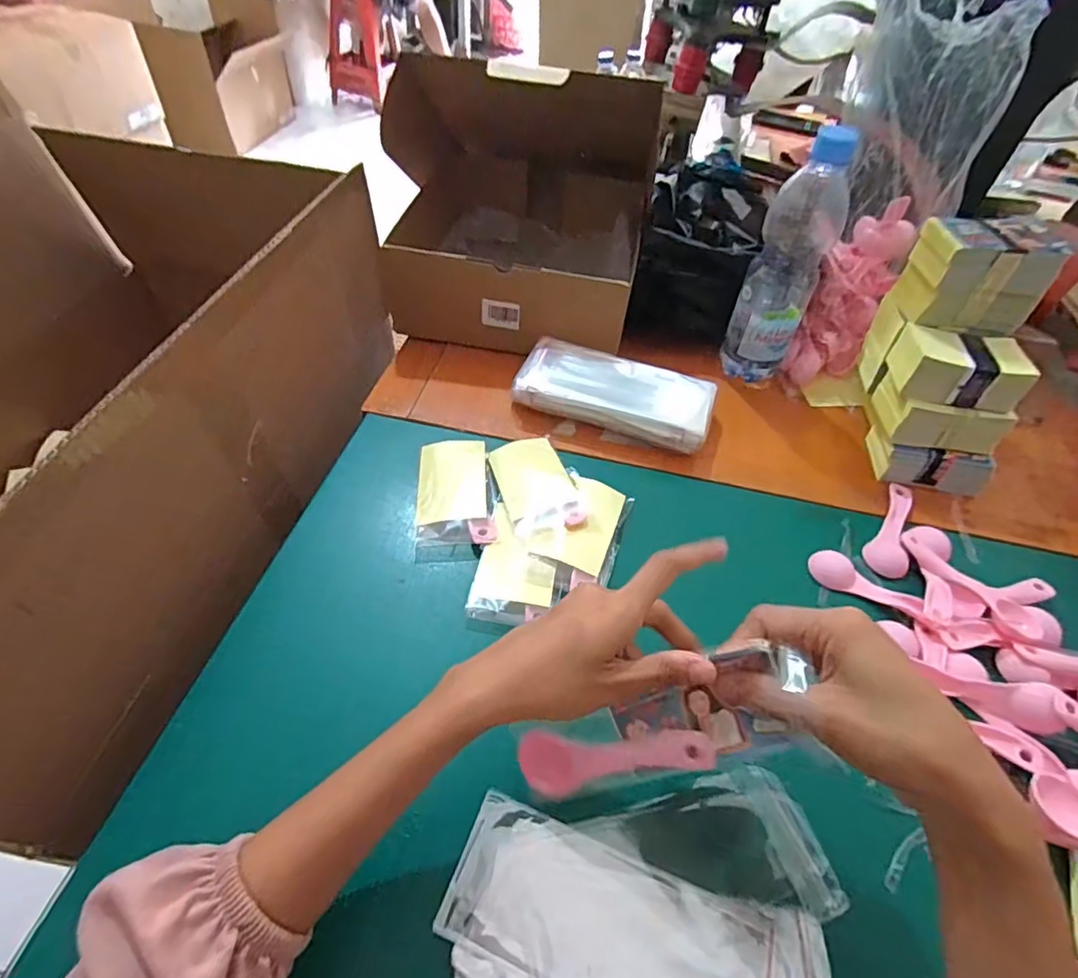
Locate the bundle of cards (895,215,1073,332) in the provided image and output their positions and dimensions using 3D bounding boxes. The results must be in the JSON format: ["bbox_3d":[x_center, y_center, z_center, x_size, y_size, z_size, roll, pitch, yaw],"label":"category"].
[{"bbox_3d":[0.397,-0.196,0.501,0.105,0.078,0.063,6,50,0],"label":"bundle of cards"}]

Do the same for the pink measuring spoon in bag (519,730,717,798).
[{"bbox_3d":[0.041,0.148,0.305,0.111,0.017,0.028,-18,46,25],"label":"pink measuring spoon in bag"}]

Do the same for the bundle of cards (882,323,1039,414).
[{"bbox_3d":[0.379,-0.112,0.501,0.094,0.041,0.072,9,50,2],"label":"bundle of cards"}]

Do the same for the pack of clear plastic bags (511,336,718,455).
[{"bbox_3d":[0.076,-0.094,0.561,0.189,0.040,0.086,17,51,9],"label":"pack of clear plastic bags"}]

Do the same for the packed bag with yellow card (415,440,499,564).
[{"bbox_3d":[-0.072,0.006,0.486,0.067,0.016,0.121,-1,51,-6],"label":"packed bag with yellow card"}]

